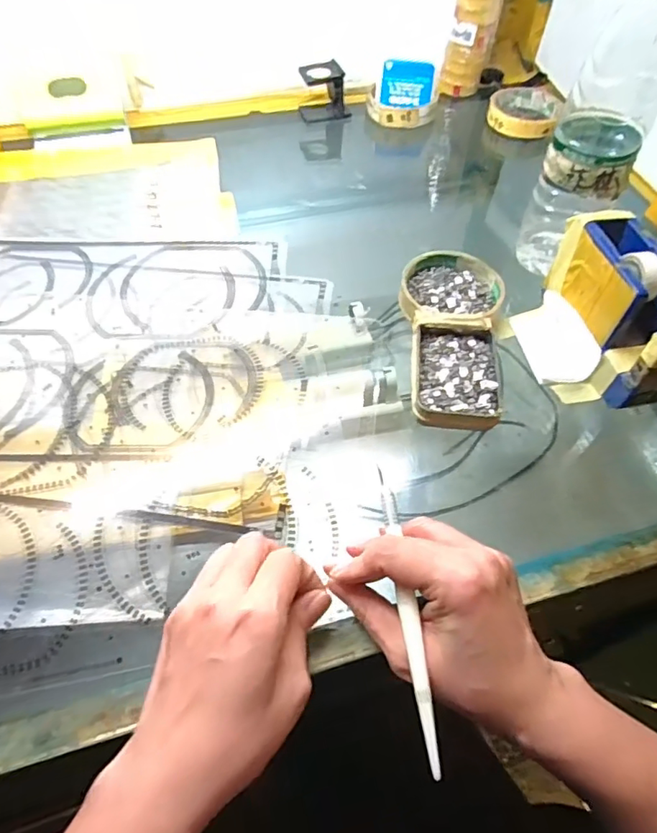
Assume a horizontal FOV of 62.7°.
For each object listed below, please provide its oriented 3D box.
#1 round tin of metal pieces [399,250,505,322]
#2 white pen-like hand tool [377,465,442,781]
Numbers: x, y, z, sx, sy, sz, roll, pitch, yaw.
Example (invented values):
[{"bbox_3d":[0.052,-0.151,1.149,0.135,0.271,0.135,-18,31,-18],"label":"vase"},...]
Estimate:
[{"bbox_3d":[0.102,-0.105,0.444,0.083,0.013,0.080,1,53,-1],"label":"round tin of metal pieces"},{"bbox_3d":[0.040,0.095,0.274,0.009,0.004,0.148,-5,61,-6],"label":"white pen-like hand tool"}]

